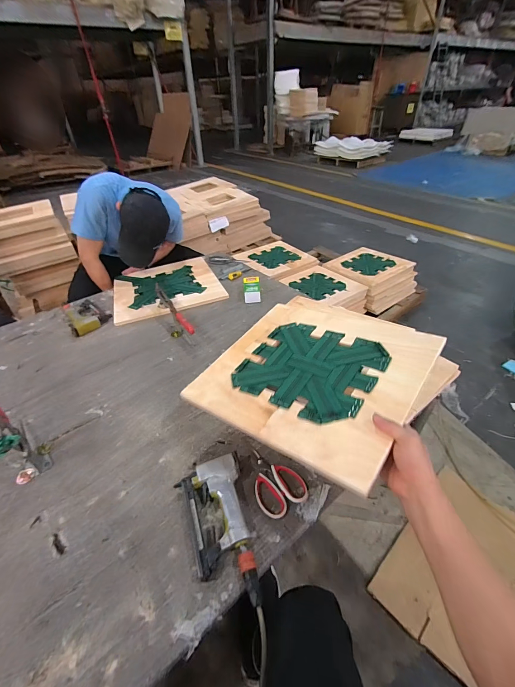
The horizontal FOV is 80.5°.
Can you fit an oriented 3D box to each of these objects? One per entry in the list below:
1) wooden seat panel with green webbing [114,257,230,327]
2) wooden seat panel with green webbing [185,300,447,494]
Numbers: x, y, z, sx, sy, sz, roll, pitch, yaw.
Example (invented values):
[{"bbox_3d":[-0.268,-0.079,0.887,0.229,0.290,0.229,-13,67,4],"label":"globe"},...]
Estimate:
[{"bbox_3d":[-0.385,-0.244,1.303,0.427,0.025,0.408,-14,41,-14],"label":"wooden seat panel with green webbing"},{"bbox_3d":[0.119,0.050,0.661,0.416,0.014,0.408,17,46,34],"label":"wooden seat panel with green webbing"}]

